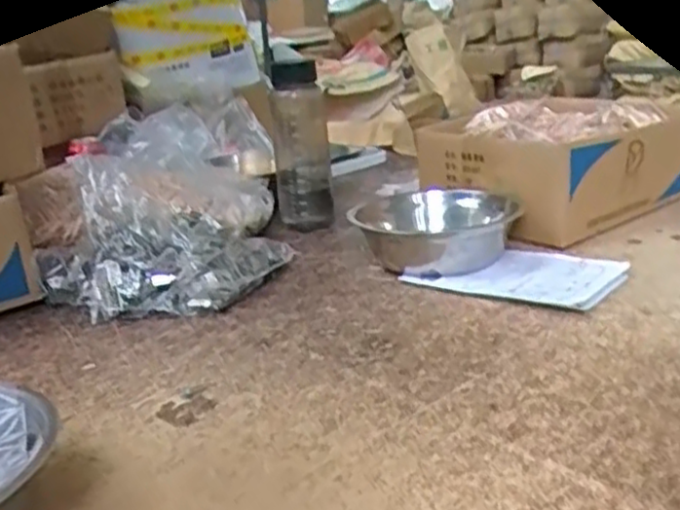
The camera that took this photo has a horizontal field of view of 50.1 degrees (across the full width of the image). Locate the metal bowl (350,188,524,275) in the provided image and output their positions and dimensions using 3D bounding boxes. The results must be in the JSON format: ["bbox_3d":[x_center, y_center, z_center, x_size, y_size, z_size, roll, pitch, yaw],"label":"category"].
[{"bbox_3d":[0.118,-0.028,0.907,0.184,0.071,0.184,-4,18,1],"label":"metal bowl"}]

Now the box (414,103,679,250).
[{"bbox_3d":[0.304,-0.131,1.062,0.332,0.143,0.282,-18,23,-35],"label":"box"}]

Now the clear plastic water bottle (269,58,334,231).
[{"bbox_3d":[-0.059,-0.160,1.069,0.083,0.226,0.063,-5,19,-1],"label":"clear plastic water bottle"}]

